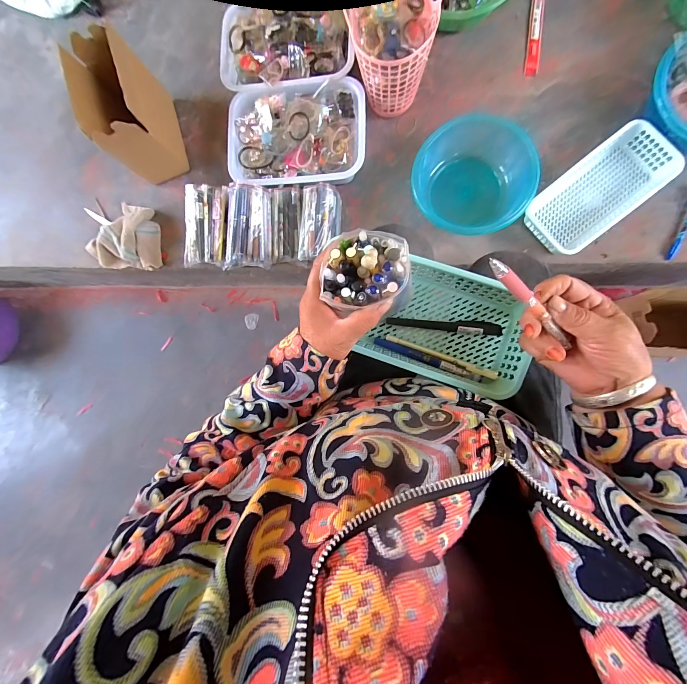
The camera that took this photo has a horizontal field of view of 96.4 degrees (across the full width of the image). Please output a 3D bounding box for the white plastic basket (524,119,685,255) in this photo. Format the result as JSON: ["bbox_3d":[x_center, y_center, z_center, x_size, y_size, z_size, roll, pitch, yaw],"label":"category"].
[{"bbox_3d":[0.488,-0.285,0.591,0.267,0.047,0.136,-39,83,4],"label":"white plastic basket"}]

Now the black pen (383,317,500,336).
[{"bbox_3d":[0.128,-0.021,0.392,0.141,0.016,0.016,5,88,7],"label":"black pen"}]

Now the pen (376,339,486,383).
[{"bbox_3d":[0.106,0.022,0.389,0.137,0.011,0.011,21,90,8],"label":"pen"}]

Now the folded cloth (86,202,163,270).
[{"bbox_3d":[-0.506,-0.250,0.709,0.169,0.053,0.153,5,88,8],"label":"folded cloth"}]

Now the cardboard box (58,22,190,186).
[{"bbox_3d":[-0.433,-0.471,0.642,0.106,0.189,0.199,-19,85,6],"label":"cardboard box"}]

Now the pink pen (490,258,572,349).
[{"bbox_3d":[0.157,-0.030,0.254,0.124,0.007,0.012,33,92,-27],"label":"pink pen"}]

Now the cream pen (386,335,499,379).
[{"bbox_3d":[0.124,0.019,0.391,0.143,0.006,0.009,20,90,8],"label":"cream pen"}]

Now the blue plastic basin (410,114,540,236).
[{"bbox_3d":[0.247,-0.312,0.603,0.220,0.085,0.202,0,87,7],"label":"blue plastic basin"}]

